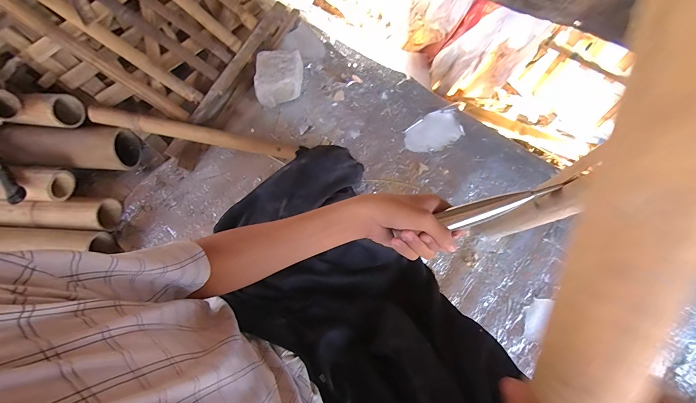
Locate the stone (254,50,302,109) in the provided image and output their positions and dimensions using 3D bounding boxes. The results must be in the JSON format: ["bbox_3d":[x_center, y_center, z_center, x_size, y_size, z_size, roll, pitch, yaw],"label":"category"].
[{"bbox_3d":[-0.188,-0.340,0.865,0.121,0.077,0.134,-2,72,2],"label":"stone"}]

